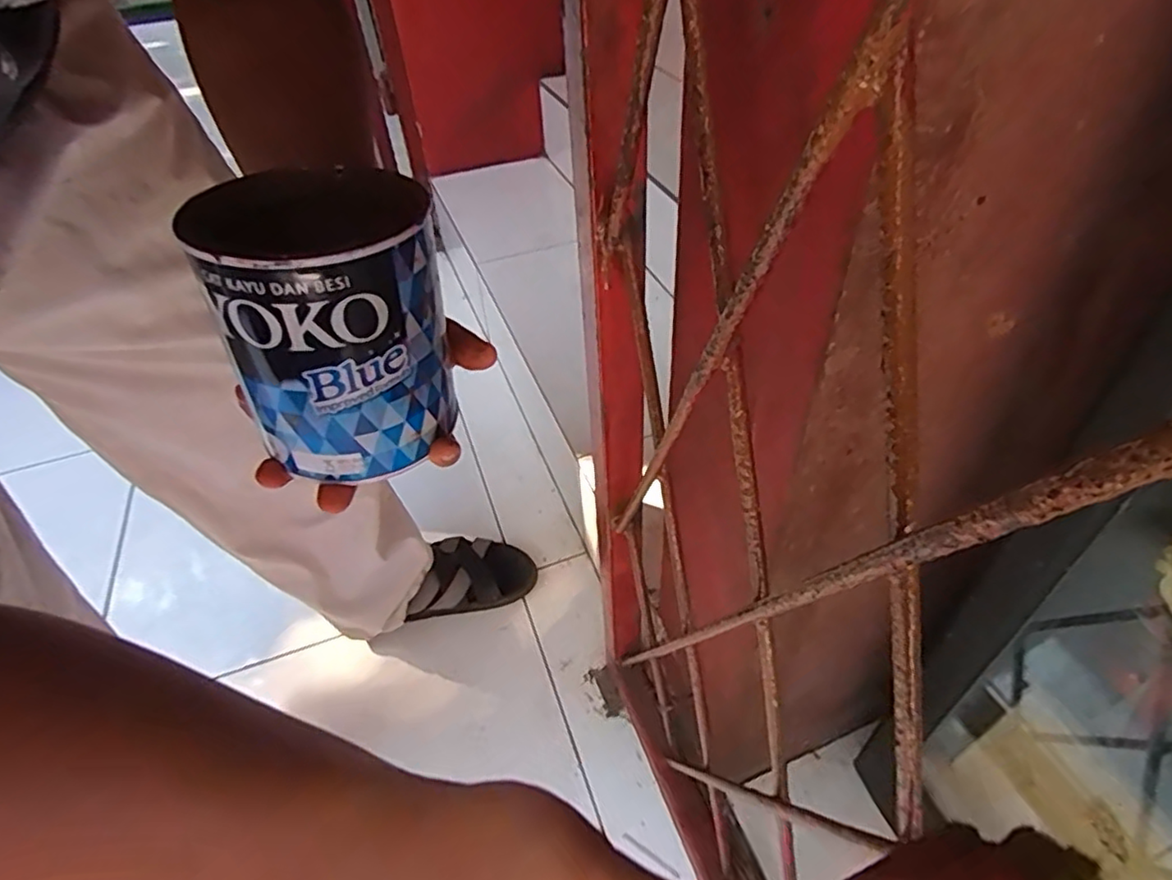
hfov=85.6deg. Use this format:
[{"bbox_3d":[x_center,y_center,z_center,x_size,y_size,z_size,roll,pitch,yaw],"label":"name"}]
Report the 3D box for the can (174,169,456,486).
[{"bbox_3d":[-0.121,-0.060,0.307,0.093,0.129,0.090,-16,46,-12],"label":"can"}]

